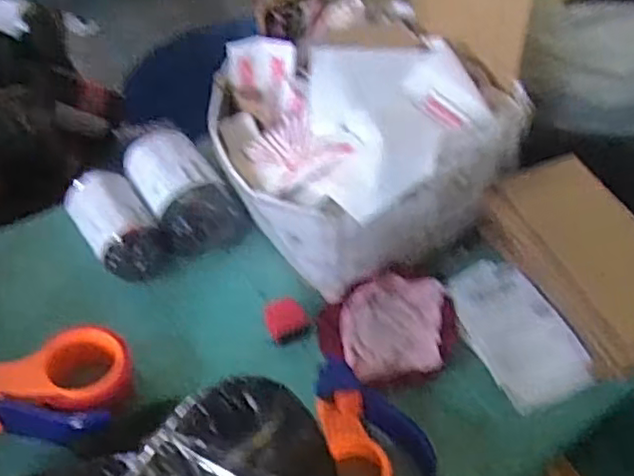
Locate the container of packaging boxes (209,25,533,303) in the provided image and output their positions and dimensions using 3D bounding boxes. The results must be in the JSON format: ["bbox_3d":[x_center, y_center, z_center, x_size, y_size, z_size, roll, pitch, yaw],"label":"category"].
[{"bbox_3d":[0.061,-0.133,0.823,0.353,0.153,0.303,-23,54,-21],"label":"container of packaging boxes"}]

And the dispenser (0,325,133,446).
[{"bbox_3d":[-0.271,0.149,0.671,0.149,0.059,0.124,8,49,5],"label":"dispenser"}]

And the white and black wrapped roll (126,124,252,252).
[{"bbox_3d":[-0.169,-0.062,0.818,0.093,0.084,0.157,-28,55,-24],"label":"white and black wrapped roll"}]

